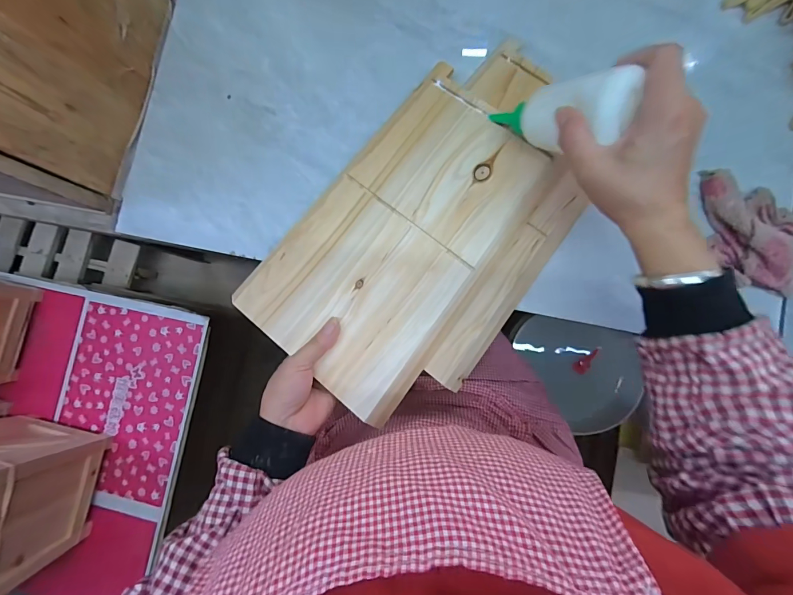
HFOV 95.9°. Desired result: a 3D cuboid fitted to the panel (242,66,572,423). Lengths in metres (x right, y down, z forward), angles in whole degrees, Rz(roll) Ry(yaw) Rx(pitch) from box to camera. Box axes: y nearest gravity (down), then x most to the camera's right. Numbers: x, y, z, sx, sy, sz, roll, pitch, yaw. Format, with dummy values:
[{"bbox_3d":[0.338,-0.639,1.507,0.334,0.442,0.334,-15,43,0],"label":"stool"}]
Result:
[{"bbox_3d":[0.003,-0.064,0.399,0.209,0.018,0.347,37,90,8],"label":"panel"}]

